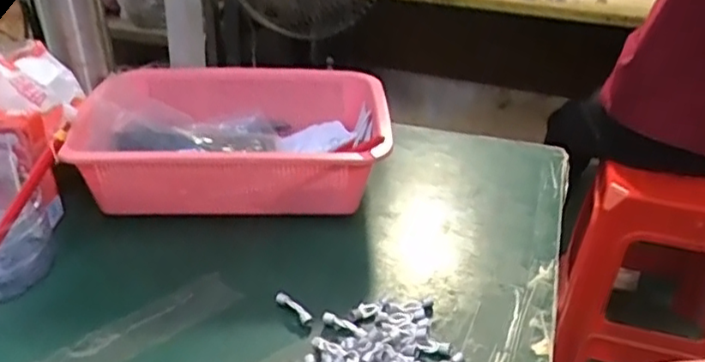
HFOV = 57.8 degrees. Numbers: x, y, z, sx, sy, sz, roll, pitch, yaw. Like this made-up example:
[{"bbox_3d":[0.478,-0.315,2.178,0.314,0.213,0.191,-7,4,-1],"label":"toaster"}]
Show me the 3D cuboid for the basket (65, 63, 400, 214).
[{"bbox_3d":[-0.115,-0.035,0.642,0.289,0.092,0.205,2,29,-3],"label":"basket"}]

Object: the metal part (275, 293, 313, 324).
[{"bbox_3d":[-0.045,0.098,0.488,0.009,0.009,0.038,-23,38,-39],"label":"metal part"}]

